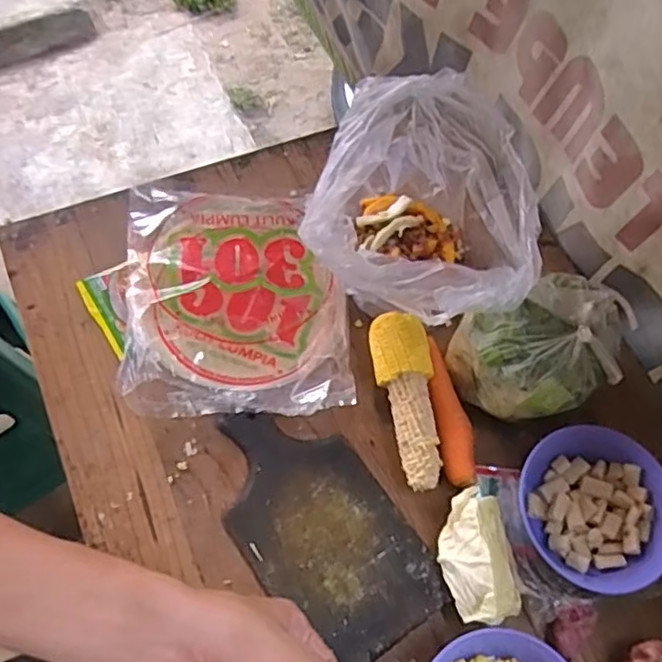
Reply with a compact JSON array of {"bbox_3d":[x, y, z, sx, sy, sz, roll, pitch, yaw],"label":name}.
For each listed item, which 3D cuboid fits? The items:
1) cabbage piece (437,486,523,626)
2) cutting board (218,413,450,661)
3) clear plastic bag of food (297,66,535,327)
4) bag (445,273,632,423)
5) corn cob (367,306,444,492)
[{"bbox_3d":[0.130,0.198,0.581,0.064,0.056,0.114,-9,64,-4],"label":"cabbage piece"},{"bbox_3d":[-0.014,0.177,0.605,0.134,0.014,0.243,-34,69,-15],"label":"cutting board"},{"bbox_3d":[0.096,-0.111,0.662,0.202,0.197,0.221,17,65,9],"label":"clear plastic bag of food"},{"bbox_3d":[0.207,0.016,0.636,0.163,0.083,0.125,-13,65,-6],"label":"bag"},{"bbox_3d":[0.076,0.066,0.641,0.057,0.045,0.172,-9,64,-4],"label":"corn cob"}]

